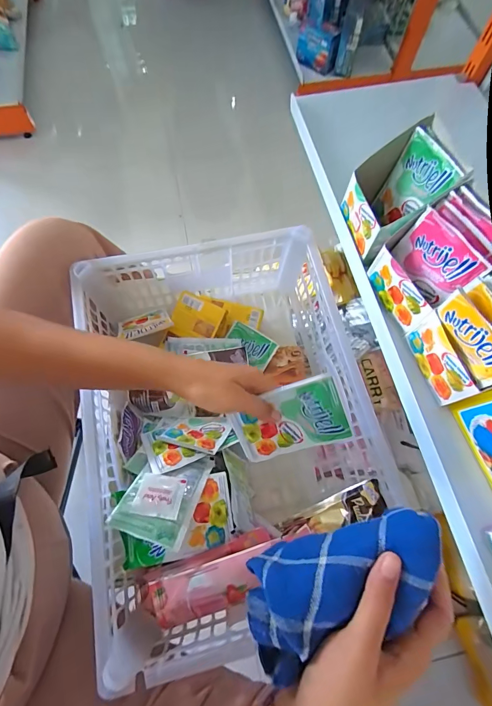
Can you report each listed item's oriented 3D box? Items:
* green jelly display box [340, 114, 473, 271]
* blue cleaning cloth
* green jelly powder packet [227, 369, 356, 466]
[{"bbox_3d":[0.158,-0.165,0.355,0.073,0.096,0.092,-13,70,-5],"label":"green jelly display box"},{"bbox_3d":[0.067,0.158,0.236,0.142,0.050,0.064,-28,72,2],"label":"blue cleaning cloth"},{"bbox_3d":[0.045,0.072,0.346,0.112,0.008,0.078,-20,111,12],"label":"green jelly powder packet"}]

